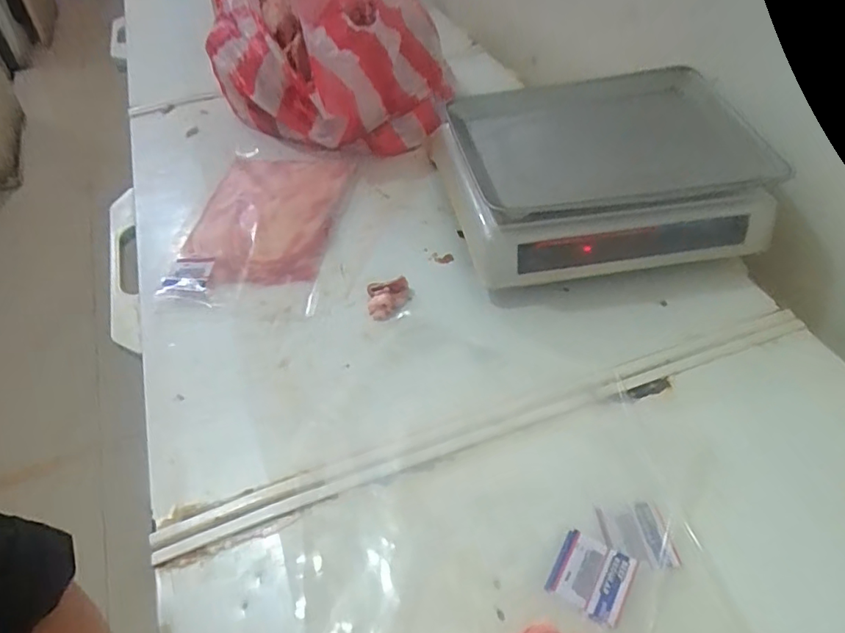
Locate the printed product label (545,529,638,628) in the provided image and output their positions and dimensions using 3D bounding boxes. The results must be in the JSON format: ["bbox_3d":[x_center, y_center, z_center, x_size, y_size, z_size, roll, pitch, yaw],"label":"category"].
[{"bbox_3d":[0.124,0.190,0.404,0.052,0.004,0.052,25,53,22],"label":"printed product label"}]

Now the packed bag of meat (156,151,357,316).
[{"bbox_3d":[-0.197,-0.122,0.683,0.182,0.033,0.278,4,48,5],"label":"packed bag of meat"}]

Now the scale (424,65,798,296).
[{"bbox_3d":[0.200,-0.172,0.659,0.327,0.127,0.264,-6,48,-5],"label":"scale"}]

